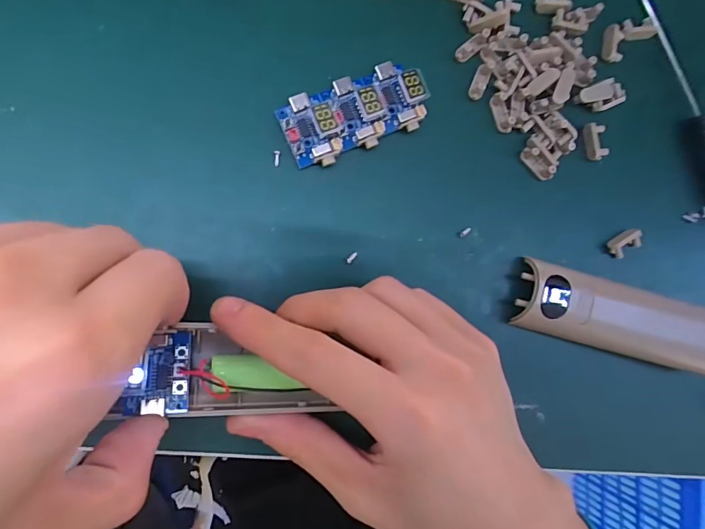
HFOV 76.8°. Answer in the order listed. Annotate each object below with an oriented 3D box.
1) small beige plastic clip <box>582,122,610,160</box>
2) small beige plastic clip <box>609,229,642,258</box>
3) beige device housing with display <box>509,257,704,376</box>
[{"bbox_3d":[0.123,-0.062,0.225,0.010,0.005,0.019,-2,87,-11],"label":"small beige plastic clip"},{"bbox_3d":[0.139,-0.010,0.225,0.017,0.006,0.010,-35,93,-11],"label":"small beige plastic clip"},{"bbox_3d":[0.131,0.026,0.215,0.103,0.021,0.034,15,84,-9],"label":"beige device housing with display"}]

